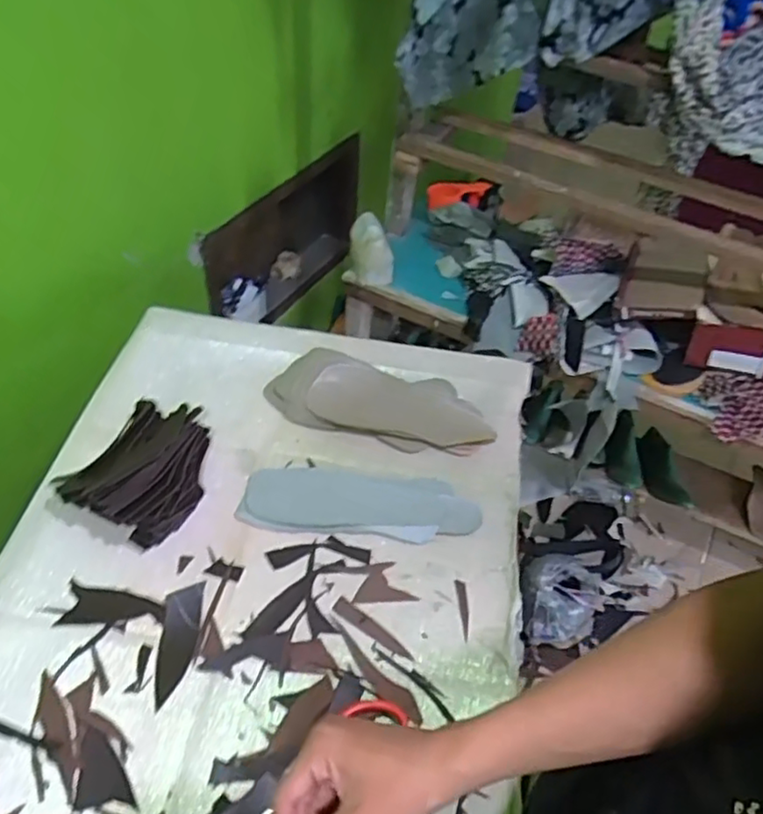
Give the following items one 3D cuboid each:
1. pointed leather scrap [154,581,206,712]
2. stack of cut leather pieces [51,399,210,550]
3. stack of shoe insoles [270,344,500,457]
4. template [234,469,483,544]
[{"bbox_3d":[-0.220,0.251,0.711,0.040,0.015,0.130,1,48,-4],"label":"pointed leather scrap"},{"bbox_3d":[-0.297,0.067,0.807,0.175,0.081,0.170,19,49,12],"label":"stack of cut leather pieces"},{"bbox_3d":[-0.002,-0.004,0.960,0.320,0.032,0.138,16,55,6],"label":"stack of shoe insoles"},{"bbox_3d":[-0.025,0.124,0.852,0.300,0.010,0.093,6,47,-3],"label":"template"}]

